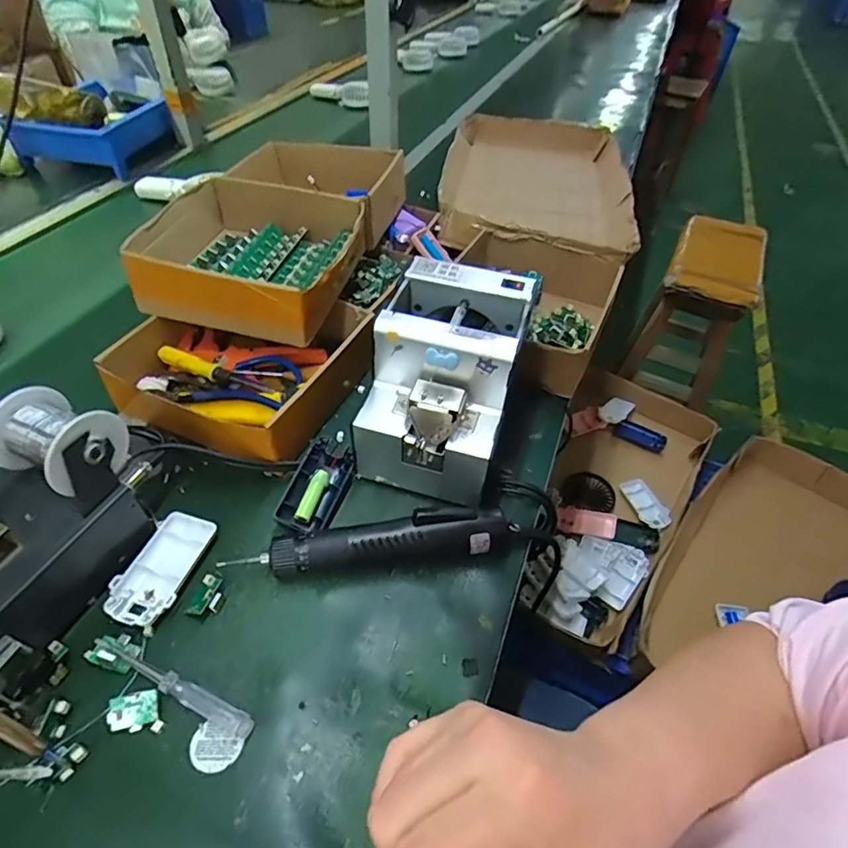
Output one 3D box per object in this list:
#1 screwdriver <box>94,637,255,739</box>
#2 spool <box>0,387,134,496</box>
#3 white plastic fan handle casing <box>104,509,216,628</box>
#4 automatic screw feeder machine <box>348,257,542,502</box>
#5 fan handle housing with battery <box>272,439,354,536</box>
[{"bbox_3d":[-0.179,0.184,0.370,0.134,0.010,0.014,19,49,16],"label":"screwdriver"},{"bbox_3d":[-0.269,0.017,0.389,0.077,0.067,0.061,18,49,15],"label":"spool"},{"bbox_3d":[-0.213,0.117,0.428,0.050,0.014,0.095,11,47,8],"label":"white plastic fan handle casing"},{"bbox_3d":[0.020,-0.039,0.494,0.121,0.151,0.166,13,48,10],"label":"automatic screw feeder machine"},{"bbox_3d":[-0.098,0.060,0.478,0.043,0.032,0.086,15,48,12],"label":"fan handle housing with battery"}]

